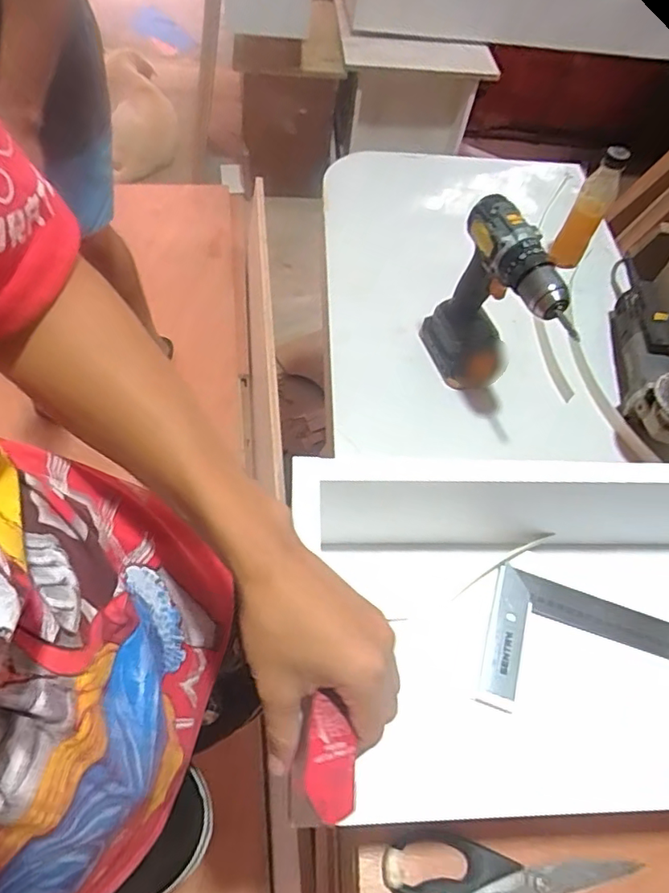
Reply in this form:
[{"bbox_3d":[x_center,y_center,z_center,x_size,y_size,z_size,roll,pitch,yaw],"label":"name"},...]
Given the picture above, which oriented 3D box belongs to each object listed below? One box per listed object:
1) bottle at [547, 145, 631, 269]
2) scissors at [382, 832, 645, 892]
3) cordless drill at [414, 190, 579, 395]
[{"bbox_3d":[0.380,-0.351,0.824,0.046,0.174,0.047,31,42,15],"label":"bottle"},{"bbox_3d":[0.144,0.357,0.439,0.204,0.020,0.090,-4,59,-6],"label":"scissors"},{"bbox_3d":[0.190,-0.161,0.661,0.074,0.206,0.164,-27,64,-18],"label":"cordless drill"}]

